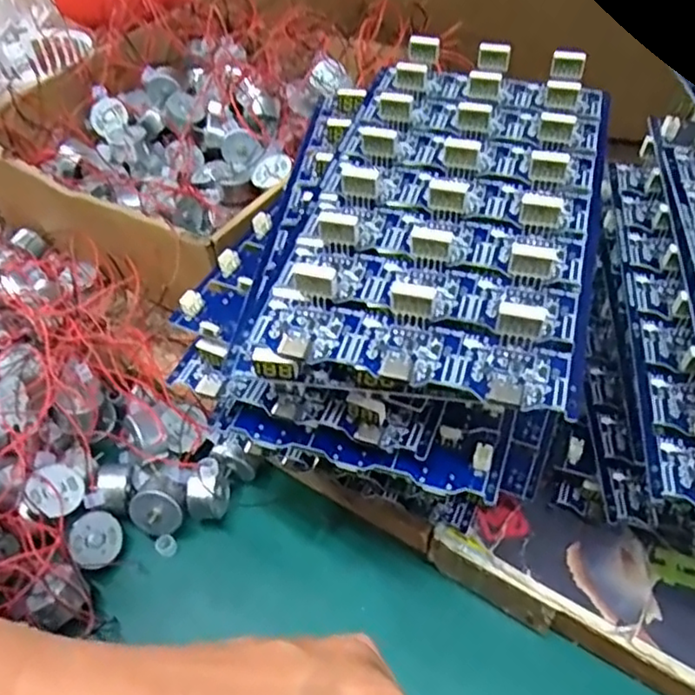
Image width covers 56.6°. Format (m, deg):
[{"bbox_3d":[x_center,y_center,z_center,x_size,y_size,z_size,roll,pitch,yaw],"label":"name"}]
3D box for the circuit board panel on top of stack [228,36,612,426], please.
[{"bbox_3d":[0.038,-0.056,0.224,0.093,0.019,0.167,11,50,14],"label":"circuit board panel on top of stack"}]

